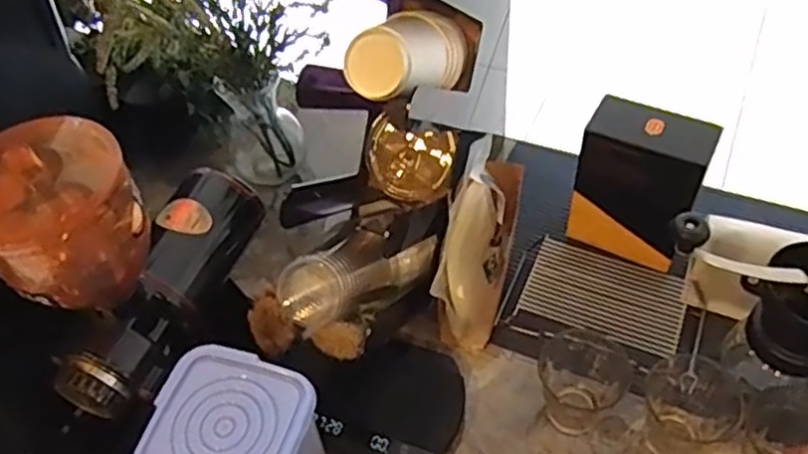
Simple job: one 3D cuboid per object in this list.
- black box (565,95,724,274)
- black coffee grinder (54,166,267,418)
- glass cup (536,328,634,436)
[{"bbox_3d":[0.236,-0.038,0.710,0.117,0.160,0.068,21,54,21],"label":"black box"},{"bbox_3d":[-0.195,0.046,0.567,0.079,0.059,0.224,13,53,16],"label":"black coffee grinder"},{"bbox_3d":[0.161,0.144,0.641,0.069,0.082,0.072,-2,47,3],"label":"glass cup"}]

